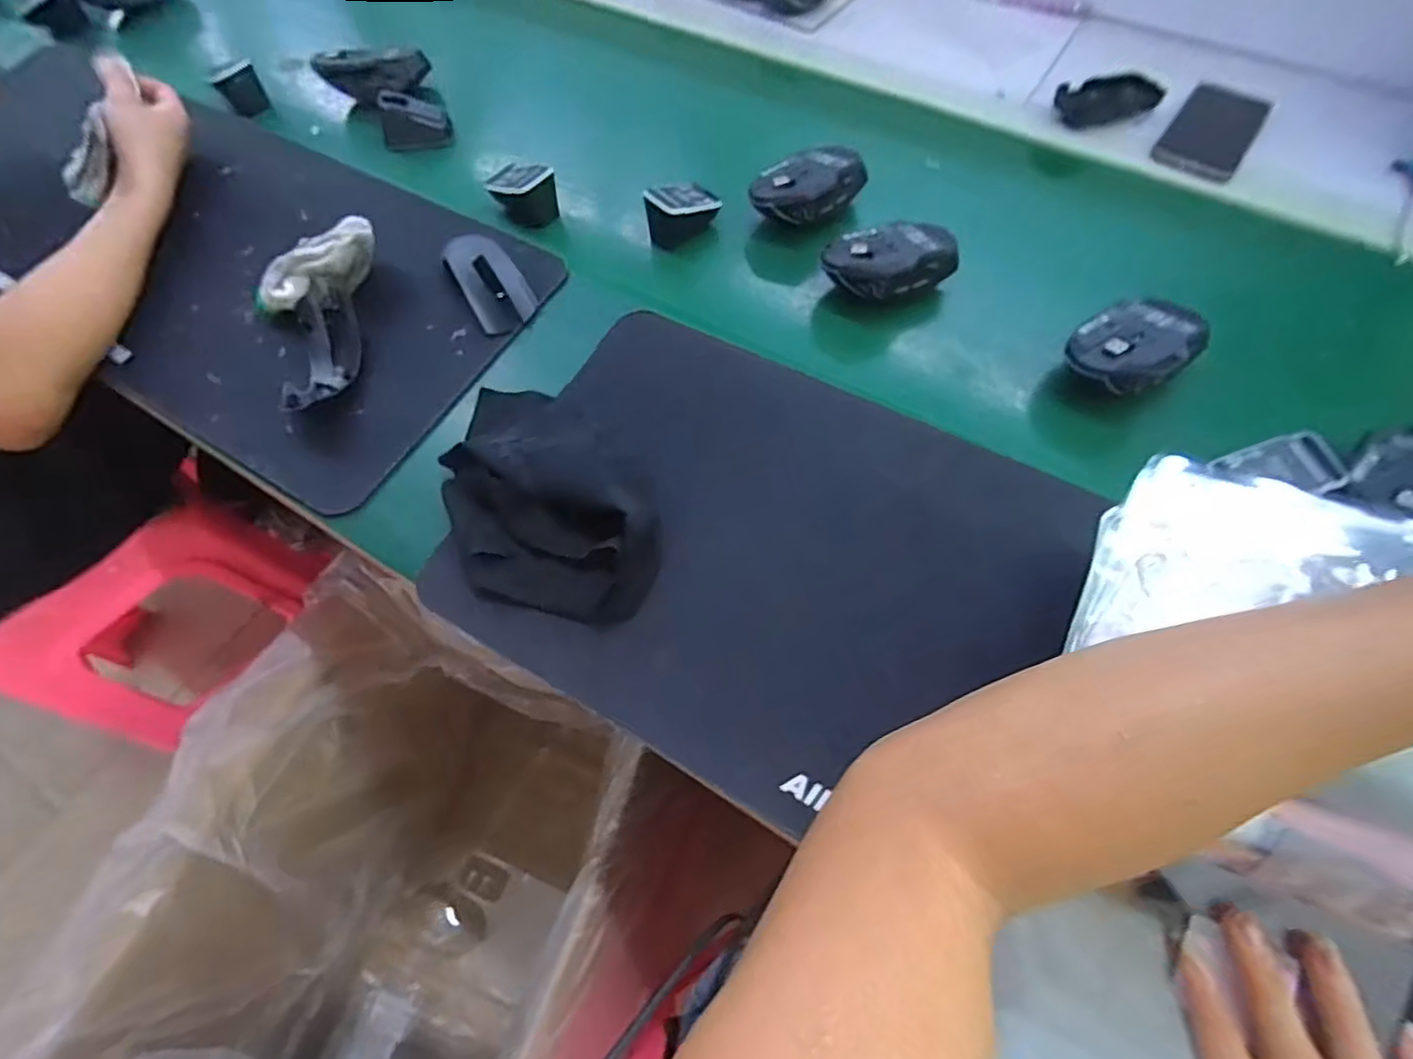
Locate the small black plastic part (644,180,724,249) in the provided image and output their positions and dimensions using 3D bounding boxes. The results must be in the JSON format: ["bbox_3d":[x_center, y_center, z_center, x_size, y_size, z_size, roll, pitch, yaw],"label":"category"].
[{"bbox_3d":[-0.022,-0.291,0.575,0.070,0.030,0.047,-32,67,-15],"label":"small black plastic part"}]

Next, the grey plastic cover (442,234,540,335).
[{"bbox_3d":[-0.188,-0.213,0.540,0.050,0.028,0.093,-31,67,-14],"label":"grey plastic cover"}]

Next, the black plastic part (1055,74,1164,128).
[{"bbox_3d":[0.422,-0.459,0.666,0.125,0.021,0.056,-25,66,-12],"label":"black plastic part"}]

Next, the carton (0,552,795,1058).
[{"bbox_3d":[-0.312,0.473,0.728,0.405,0.521,0.618,15,64,8],"label":"carton"}]

